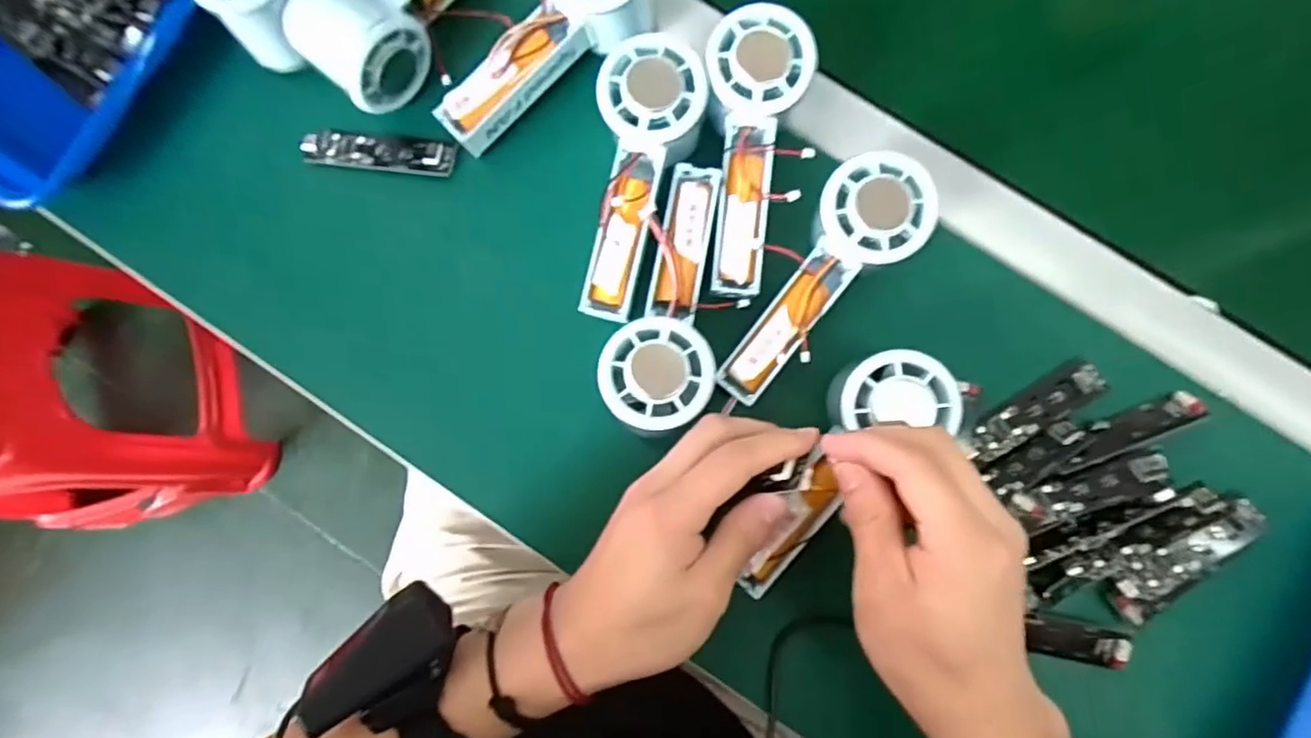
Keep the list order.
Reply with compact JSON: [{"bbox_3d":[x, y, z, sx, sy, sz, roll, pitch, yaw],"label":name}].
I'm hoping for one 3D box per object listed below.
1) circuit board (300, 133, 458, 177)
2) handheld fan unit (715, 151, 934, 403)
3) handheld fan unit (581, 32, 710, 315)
[{"bbox_3d":[-0.169,-0.133,0.400,0.090,0.010,0.024,7,83,1],"label":"circuit board"},{"bbox_3d":[0.089,-0.047,0.356,0.053,0.027,0.149,38,101,4],"label":"handheld fan unit"},{"bbox_3d":[-0.011,-0.104,0.378,0.054,0.051,0.150,13,96,1],"label":"handheld fan unit"}]

